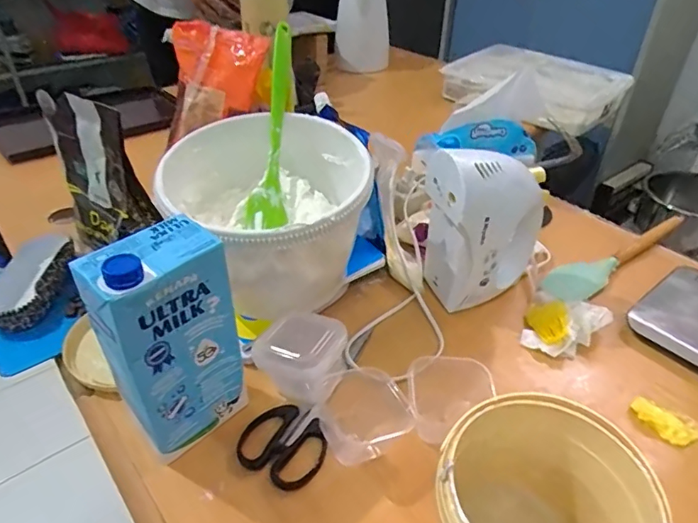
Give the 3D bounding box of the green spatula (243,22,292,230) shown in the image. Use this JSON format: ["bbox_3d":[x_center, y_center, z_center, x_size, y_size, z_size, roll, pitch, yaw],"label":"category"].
[{"bbox_3d":[-0.084,-0.155,0.559,0.039,0.029,0.244,3,77,3],"label":"green spatula"}]

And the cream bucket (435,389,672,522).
[{"bbox_3d":[0.120,0.184,0.337,0.128,0.129,0.123,0,36,0],"label":"cream bucket"}]

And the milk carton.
[{"bbox_3d":[-0.148,0.070,0.410,0.056,0.197,0.100,27,44,31],"label":"milk carton"}]

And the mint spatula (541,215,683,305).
[{"bbox_3d":[0.371,-0.006,0.682,0.294,0.027,0.050,-19,41,-25],"label":"mint spatula"}]

